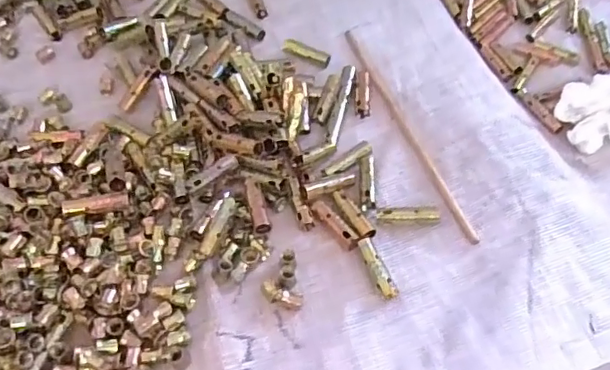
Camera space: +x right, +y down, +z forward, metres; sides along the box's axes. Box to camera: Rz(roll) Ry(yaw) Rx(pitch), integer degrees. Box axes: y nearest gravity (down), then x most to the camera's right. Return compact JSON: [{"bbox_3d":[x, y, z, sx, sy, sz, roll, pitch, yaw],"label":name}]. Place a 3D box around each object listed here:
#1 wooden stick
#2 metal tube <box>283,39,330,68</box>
[{"bbox_3d":[0.074,-0.045,0.419,0.008,0.005,0.211,-17,57,-11],"label":"wooden stick"},{"bbox_3d":[0.001,-0.108,0.461,0.040,0.010,0.011,23,59,15],"label":"metal tube"}]

